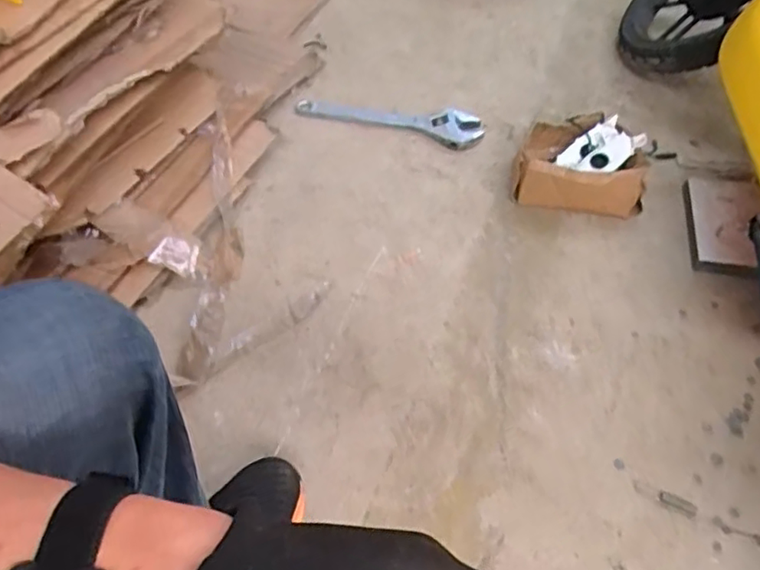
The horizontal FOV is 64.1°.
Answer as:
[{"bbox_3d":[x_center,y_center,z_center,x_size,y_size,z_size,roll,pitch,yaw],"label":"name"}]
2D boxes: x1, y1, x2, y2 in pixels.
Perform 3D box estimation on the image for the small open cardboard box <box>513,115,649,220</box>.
[{"bbox_3d":[0.341,-0.207,1.032,0.211,0.085,0.179,12,54,8],"label":"small open cardboard box"}]

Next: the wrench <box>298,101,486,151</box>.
[{"bbox_3d":[0.016,-0.316,1.133,0.352,0.021,0.076,15,55,10],"label":"wrench"}]

